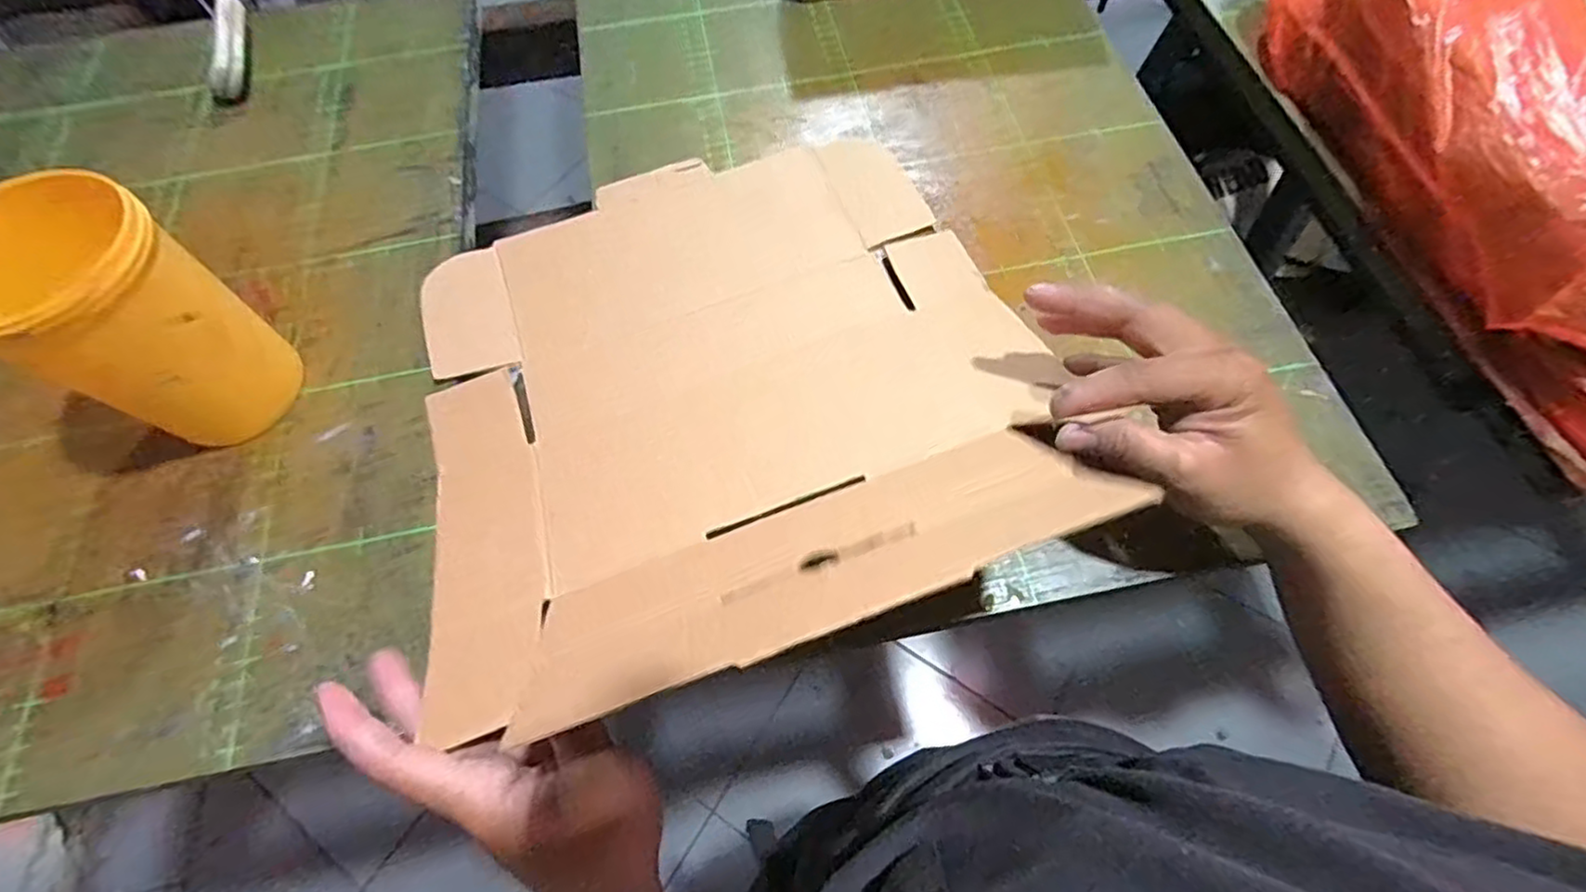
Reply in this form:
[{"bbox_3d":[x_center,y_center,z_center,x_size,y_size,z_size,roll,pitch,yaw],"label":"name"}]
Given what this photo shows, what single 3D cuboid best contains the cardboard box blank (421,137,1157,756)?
[{"bbox_3d":[-0.036,-0.056,0.337,0.313,0.115,0.324,-20,65,-7],"label":"cardboard box blank"}]

